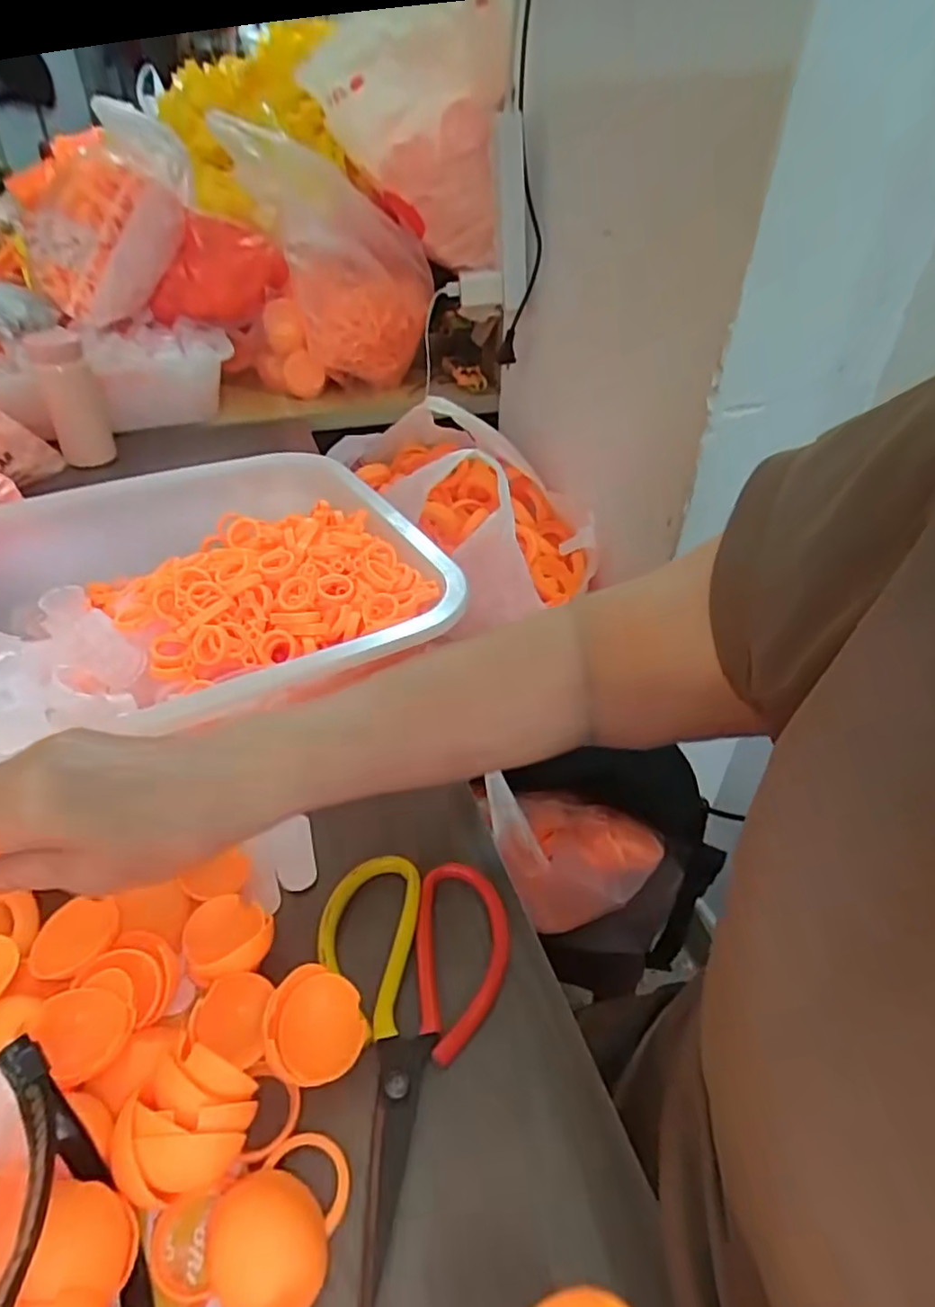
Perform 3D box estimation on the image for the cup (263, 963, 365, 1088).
[{"bbox_3d":[-0.065,0.159,0.283,0.038,0.021,0.044,-4,39,-7],"label":"cup"}]

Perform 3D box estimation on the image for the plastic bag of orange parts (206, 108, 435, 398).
[{"bbox_3d":[-0.200,-0.548,0.939,0.290,0.288,0.192,-2,39,-5],"label":"plastic bag of orange parts"}]

